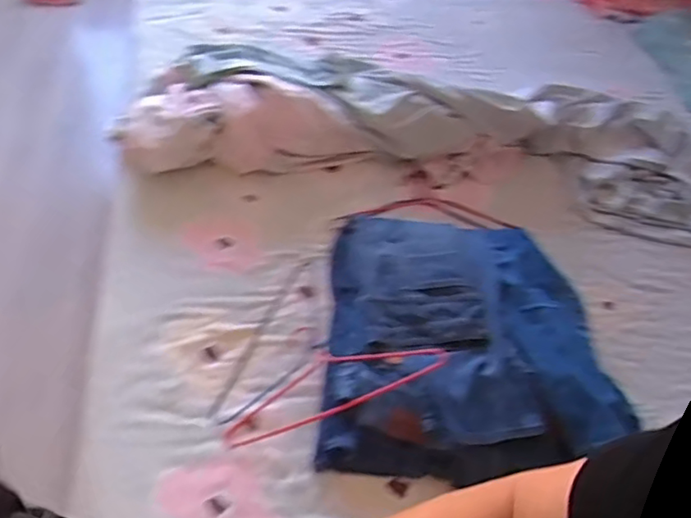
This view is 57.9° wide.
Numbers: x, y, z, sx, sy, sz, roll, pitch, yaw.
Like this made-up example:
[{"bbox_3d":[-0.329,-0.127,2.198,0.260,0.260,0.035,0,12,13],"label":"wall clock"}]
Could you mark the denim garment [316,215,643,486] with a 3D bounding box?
[{"bbox_3d":[0.229,0.127,1.162,0.501,0.078,0.531,6,50,-2],"label":"denim garment"}]

